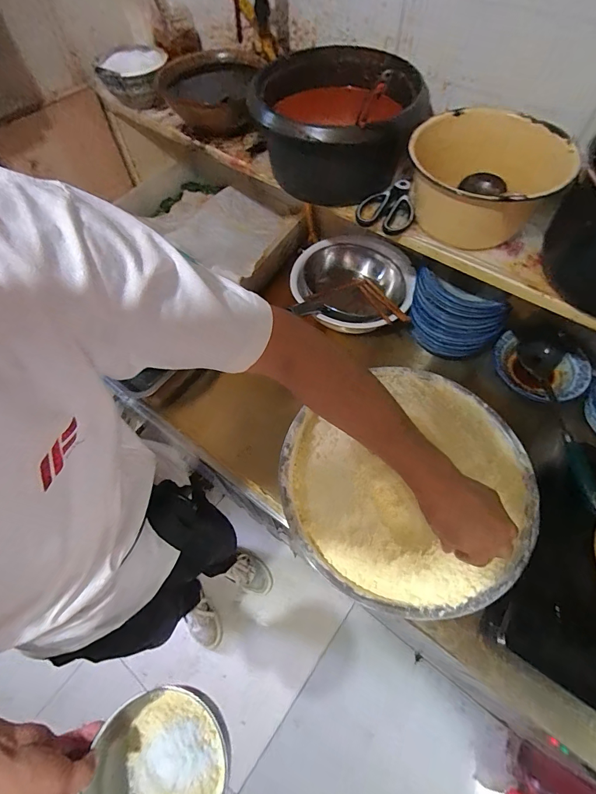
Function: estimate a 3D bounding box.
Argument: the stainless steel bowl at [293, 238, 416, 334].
[{"bbox_3d":[0.122,-0.240,0.796,0.254,0.098,0.235,30,65,19],"label":"stainless steel bowl"}]

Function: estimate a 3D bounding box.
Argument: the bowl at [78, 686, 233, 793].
[{"bbox_3d":[-0.167,0.446,0.433,0.159,0.104,0.154,-1,59,1],"label":"bowl"}]

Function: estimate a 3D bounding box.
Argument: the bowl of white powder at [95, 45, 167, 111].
[{"bbox_3d":[-0.327,-0.646,0.739,0.138,0.074,0.160,-15,60,-7],"label":"bowl of white powder"}]

